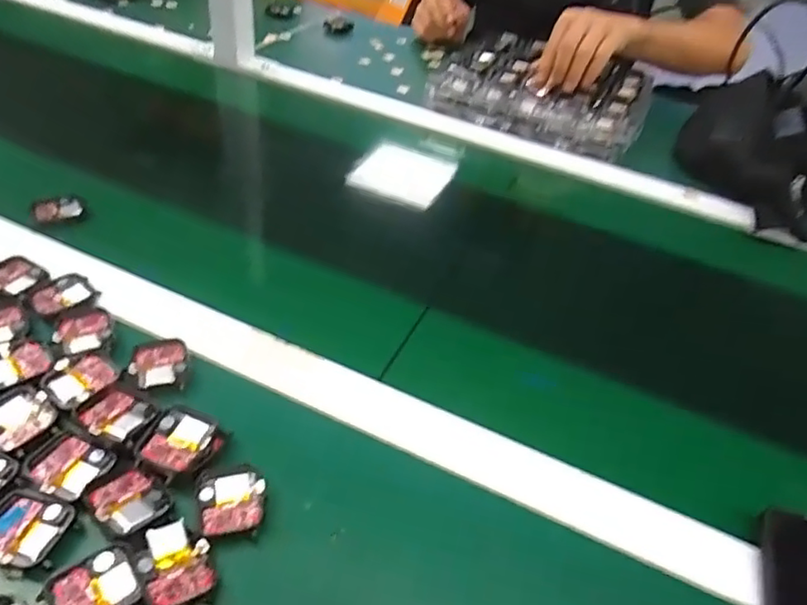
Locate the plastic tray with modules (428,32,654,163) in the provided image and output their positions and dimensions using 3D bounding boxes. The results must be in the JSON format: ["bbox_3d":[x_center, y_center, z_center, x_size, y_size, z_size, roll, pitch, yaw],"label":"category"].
[{"bbox_3d":[0.197,-0.292,0.850,0.267,0.051,0.257,20,42,14],"label":"plastic tray with modules"}]

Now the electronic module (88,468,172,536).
[{"bbox_3d":[-0.155,0.111,0.349,0.037,0.009,0.035,31,46,25],"label":"electronic module"}]

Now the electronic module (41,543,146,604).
[{"bbox_3d":[-0.157,0.144,0.311,0.042,0.009,0.036,-29,53,-35],"label":"electronic module"}]

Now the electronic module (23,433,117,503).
[{"bbox_3d":[-0.196,0.096,0.359,0.043,0.006,0.035,19,42,13],"label":"electronic module"}]

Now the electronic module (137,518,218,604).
[{"bbox_3d":[-0.120,0.136,0.324,0.034,0.008,0.044,-14,45,-23],"label":"electronic module"}]

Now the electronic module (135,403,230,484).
[{"bbox_3d":[-0.134,0.086,0.371,0.041,0.011,0.043,17,42,11],"label":"electronic module"}]

